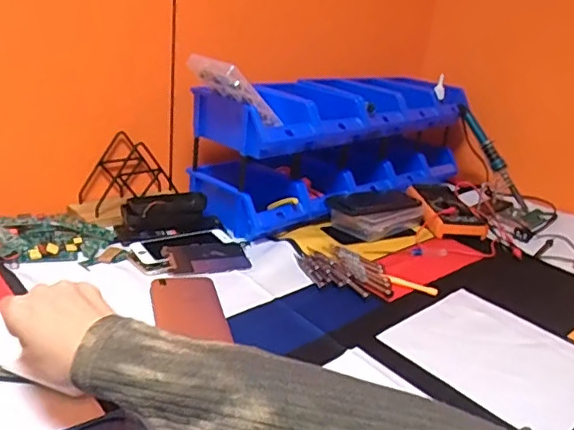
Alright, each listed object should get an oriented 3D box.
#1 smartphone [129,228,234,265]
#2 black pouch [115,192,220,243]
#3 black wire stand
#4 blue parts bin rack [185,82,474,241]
[{"bbox_3d":[-0.138,0.041,0.782,0.137,0.008,0.063,-11,28,-31],"label":"smartphone"},{"bbox_3d":[-0.172,-0.006,0.829,0.140,0.048,0.066,-9,27,-29],"label":"black pouch"},{"bbox_3d":[-0.236,-0.064,0.875,0.157,0.097,0.075,-18,32,-41],"label":"black wire stand"},{"bbox_3d":[0.102,-0.127,1.003,0.543,0.194,0.152,-18,32,-41],"label":"blue parts bin rack"}]

